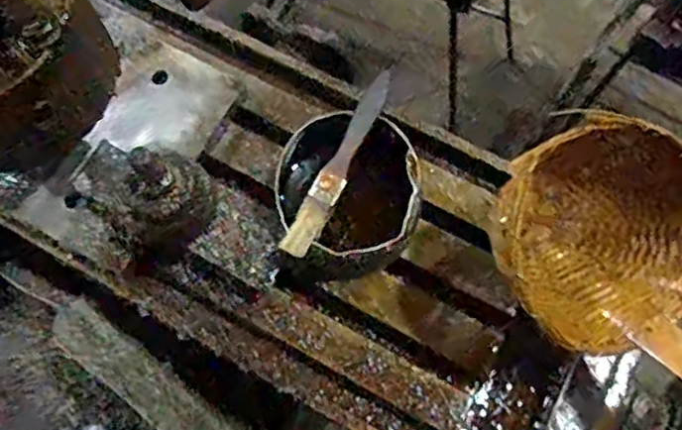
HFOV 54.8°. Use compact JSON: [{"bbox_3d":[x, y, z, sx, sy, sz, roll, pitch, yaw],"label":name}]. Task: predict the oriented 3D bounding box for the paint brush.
[{"bbox_3d":[0.001,-0.038,0.457,0.020,0.009,0.150,25,73,10],"label":"paint brush"}]

